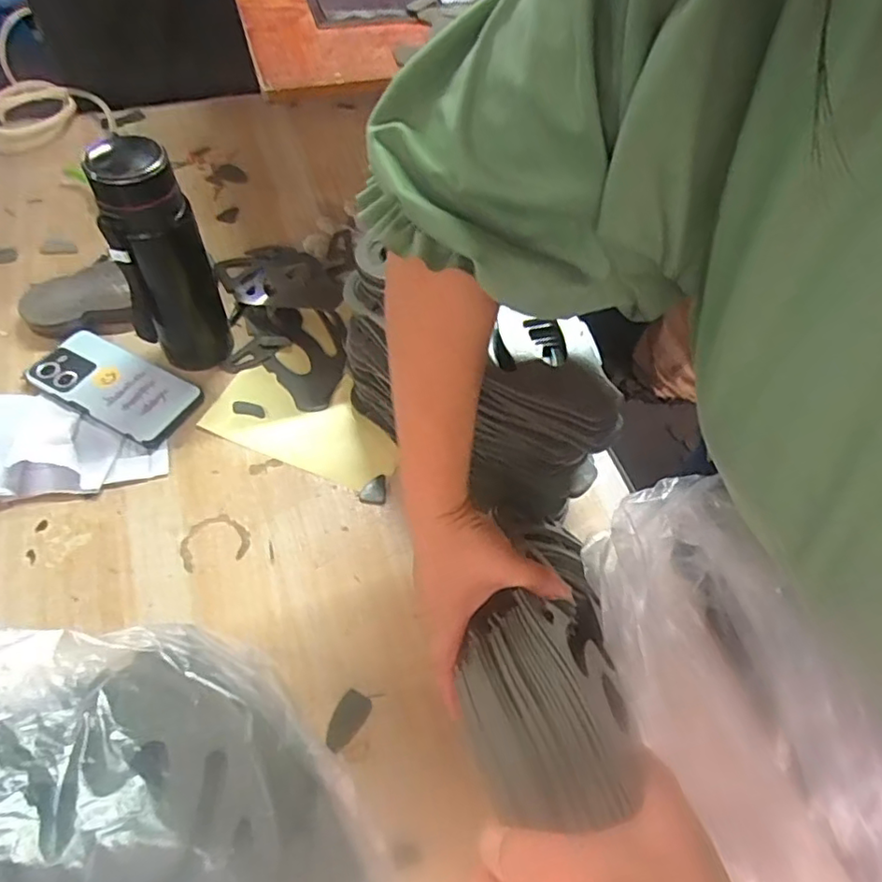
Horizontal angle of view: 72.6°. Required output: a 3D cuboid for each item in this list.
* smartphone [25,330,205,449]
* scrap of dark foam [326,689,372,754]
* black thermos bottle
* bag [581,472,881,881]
[{"bbox_3d":[-0.334,-0.058,0.613,0.178,0.013,0.083,28,59,13],"label":"smartphone"},{"bbox_3d":[-0.072,0.213,0.458,0.024,0.004,0.043,26,58,12],"label":"scrap of dark foam"},{"bbox_3d":[-0.259,-0.159,0.564,0.079,0.227,0.058,-16,59,-15],"label":"black thermos bottle"},{"bbox_3d":[0.211,0.191,0.409,0.141,0.090,0.319,-16,60,-15],"label":"bag"}]

